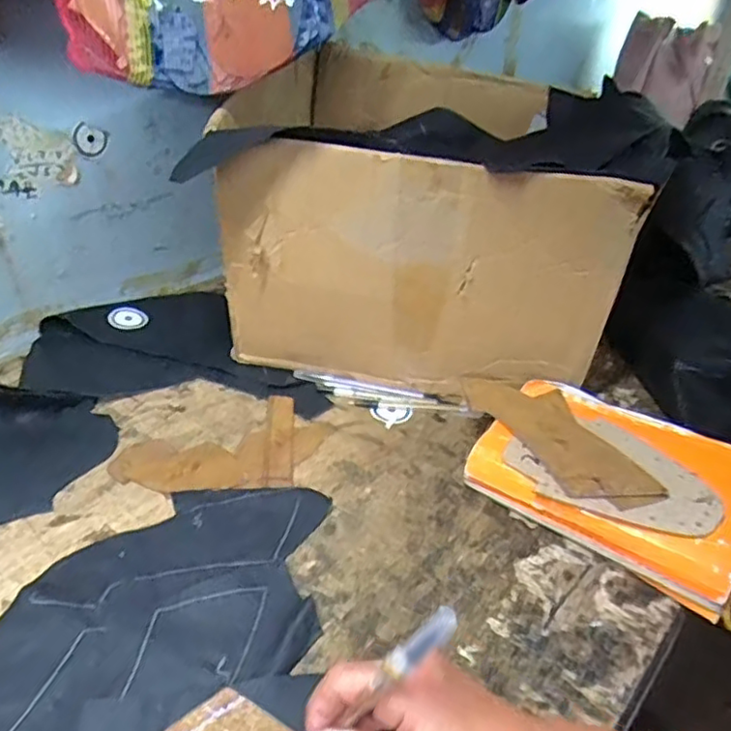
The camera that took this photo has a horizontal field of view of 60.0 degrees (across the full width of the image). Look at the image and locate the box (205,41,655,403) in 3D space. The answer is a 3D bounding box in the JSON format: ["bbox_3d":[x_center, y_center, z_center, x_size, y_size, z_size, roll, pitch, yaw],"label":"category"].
[{"bbox_3d":[0.049,-0.156,0.672,0.349,0.269,0.326,6,34,0],"label":"box"}]

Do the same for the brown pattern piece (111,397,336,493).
[{"bbox_3d":[-0.115,0.076,0.542,0.175,0.009,0.102,-17,40,-30],"label":"brown pattern piece"}]

